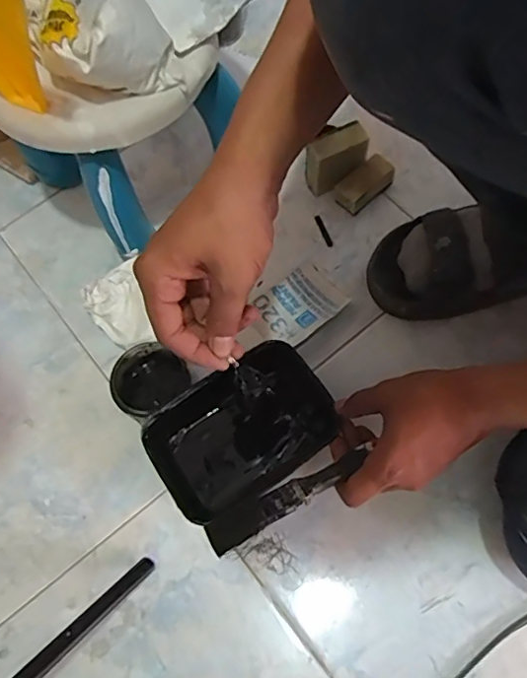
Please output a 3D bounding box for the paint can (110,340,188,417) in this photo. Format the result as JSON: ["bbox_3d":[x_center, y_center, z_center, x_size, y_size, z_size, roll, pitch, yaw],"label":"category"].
[{"bbox_3d":[-0.116,0.046,0.568,0.074,0.049,0.074,-36,70,-11],"label":"paint can"}]

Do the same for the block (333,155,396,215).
[{"bbox_3d":[0.120,-0.183,0.656,0.067,0.037,0.034,-38,71,-12],"label":"block"}]

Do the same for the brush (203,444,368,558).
[{"bbox_3d":[0.020,0.126,0.440,0.139,0.009,0.025,-26,69,-14],"label":"brush"}]

